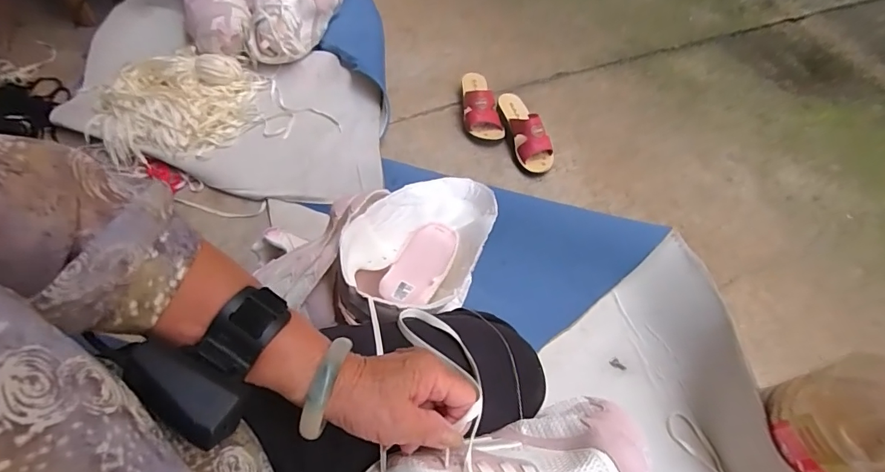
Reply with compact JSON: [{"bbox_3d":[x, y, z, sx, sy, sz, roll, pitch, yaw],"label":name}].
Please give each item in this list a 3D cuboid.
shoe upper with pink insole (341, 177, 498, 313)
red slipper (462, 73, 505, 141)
[{"bbox_3d":[-0.025,0.008,0.575,0.159,0.090,0.209,17,60,11],"label":"shoe upper with pink insole"},{"bbox_3d":[0.087,-0.327,1.092,0.086,0.070,0.217,-7,59,-7],"label":"red slipper"}]

